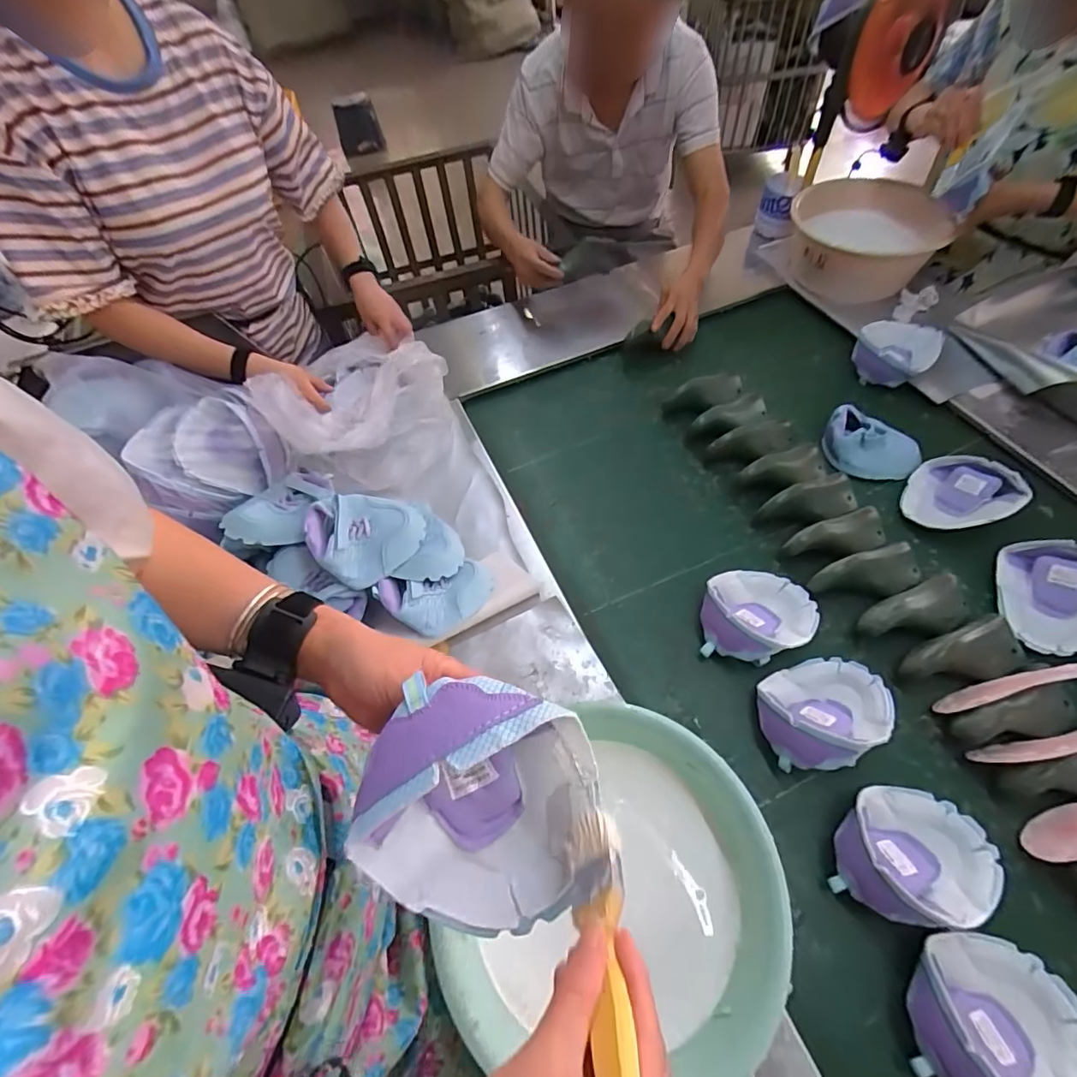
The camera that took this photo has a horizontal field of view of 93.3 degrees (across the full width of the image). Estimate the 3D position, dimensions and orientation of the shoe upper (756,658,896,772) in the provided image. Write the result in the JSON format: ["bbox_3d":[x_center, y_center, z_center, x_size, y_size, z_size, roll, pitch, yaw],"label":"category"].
[{"bbox_3d":[0.347,0.204,0.619,0.166,0.078,0.116,-28,61,-12],"label":"shoe upper"}]

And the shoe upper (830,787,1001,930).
[{"bbox_3d":[0.395,0.329,0.537,0.165,0.070,0.124,0,59,4],"label":"shoe upper"}]

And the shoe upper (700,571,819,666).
[{"bbox_3d":[0.303,0.100,0.696,0.151,0.069,0.137,4,59,7],"label":"shoe upper"}]

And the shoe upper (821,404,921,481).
[{"bbox_3d":[0.551,-0.151,0.846,0.147,0.068,0.099,31,66,21],"label":"shoe upper"}]

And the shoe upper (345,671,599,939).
[{"bbox_3d":[-0.029,0.165,0.313,0.150,0.080,0.150,4,81,-28],"label":"shoe upper"}]

